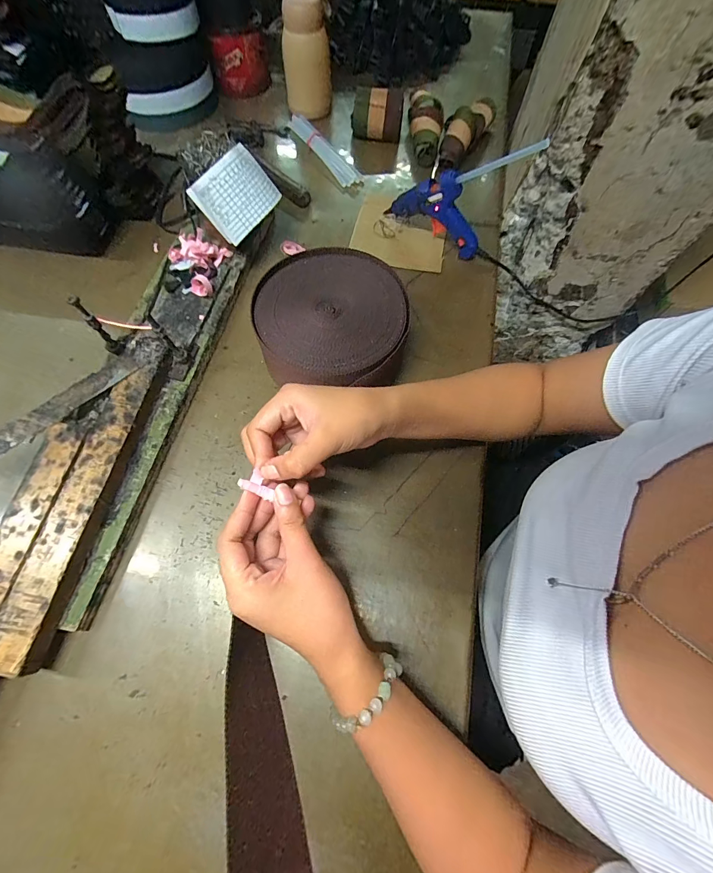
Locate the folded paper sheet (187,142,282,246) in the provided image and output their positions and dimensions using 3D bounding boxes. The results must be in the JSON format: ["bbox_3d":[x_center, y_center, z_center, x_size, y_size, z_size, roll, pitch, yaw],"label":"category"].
[{"bbox_3d":[-0.140,-0.288,0.430,0.012,0.070,0.093,23,71,50],"label":"folded paper sheet"}]

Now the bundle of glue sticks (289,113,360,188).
[{"bbox_3d":[-0.053,-0.470,0.590,0.033,0.019,0.181,-31,71,-12],"label":"bundle of glue sticks"}]

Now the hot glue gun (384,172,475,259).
[{"bbox_3d":[0.109,-0.307,0.482,0.135,0.095,0.034,33,71,12],"label":"hot glue gun"}]

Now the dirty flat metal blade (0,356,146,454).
[{"bbox_3d":[-0.306,-0.027,0.365,0.184,0.004,0.026,-40,77,-18],"label":"dirty flat metal blade"}]

